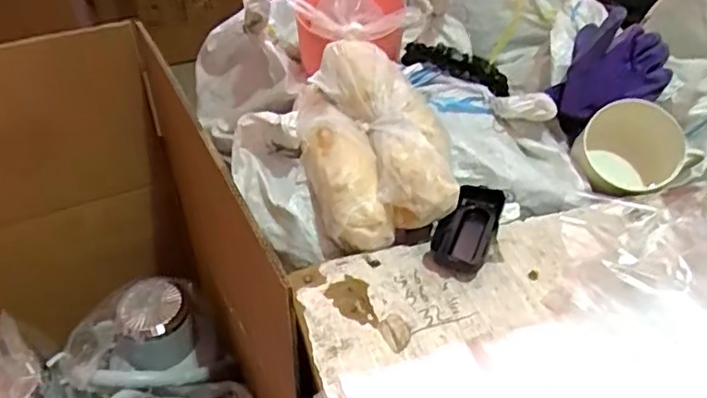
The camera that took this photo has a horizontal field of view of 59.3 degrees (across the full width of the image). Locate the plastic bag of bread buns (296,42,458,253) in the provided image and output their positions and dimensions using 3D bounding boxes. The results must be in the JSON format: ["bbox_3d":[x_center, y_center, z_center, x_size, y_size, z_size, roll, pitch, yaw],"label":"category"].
[{"bbox_3d":[0.010,-0.069,0.631,0.144,0.079,0.232,-24,59,1],"label":"plastic bag of bread buns"}]

